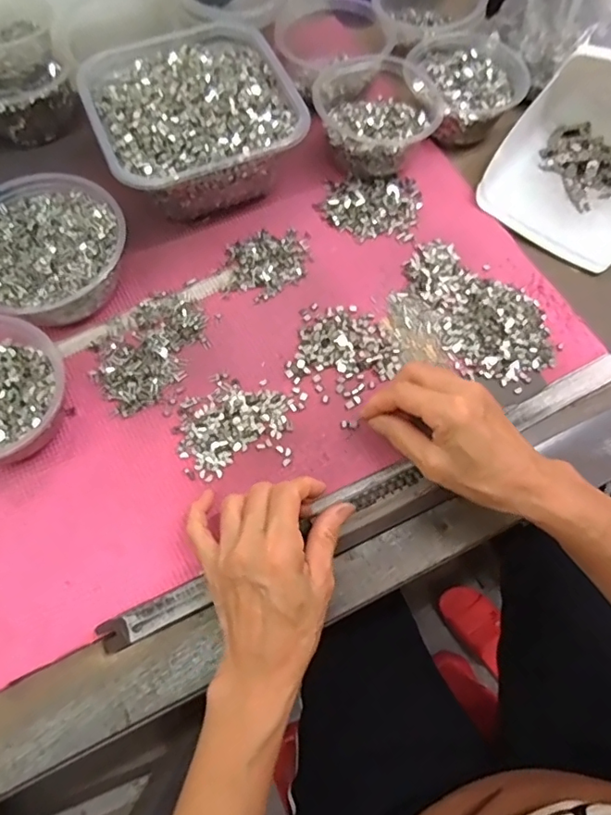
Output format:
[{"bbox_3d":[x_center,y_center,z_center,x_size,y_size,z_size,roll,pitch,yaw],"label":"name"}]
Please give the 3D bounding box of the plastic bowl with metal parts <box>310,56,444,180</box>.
[{"bbox_3d":[0.066,-0.280,0.516,0.117,0.058,0.116,0,68,-1],"label":"plastic bowl with metal parts"}]

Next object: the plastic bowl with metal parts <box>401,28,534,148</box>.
[{"bbox_3d":[0.164,-0.330,0.543,0.108,0.053,0.114,0,68,-1],"label":"plastic bowl with metal parts"}]

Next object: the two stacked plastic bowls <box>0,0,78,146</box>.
[{"bbox_3d":[-0.284,-0.330,0.520,0.099,0.076,0.110,-26,71,-11],"label":"two stacked plastic bowls"}]

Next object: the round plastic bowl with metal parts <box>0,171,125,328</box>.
[{"bbox_3d":[-0.218,-0.127,0.450,0.128,0.055,0.130,0,68,-1],"label":"round plastic bowl with metal parts"}]

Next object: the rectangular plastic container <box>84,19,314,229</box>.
[{"bbox_3d":[-0.104,-0.266,0.495,0.170,0.080,0.183,-22,70,-9],"label":"rectangular plastic container"}]

